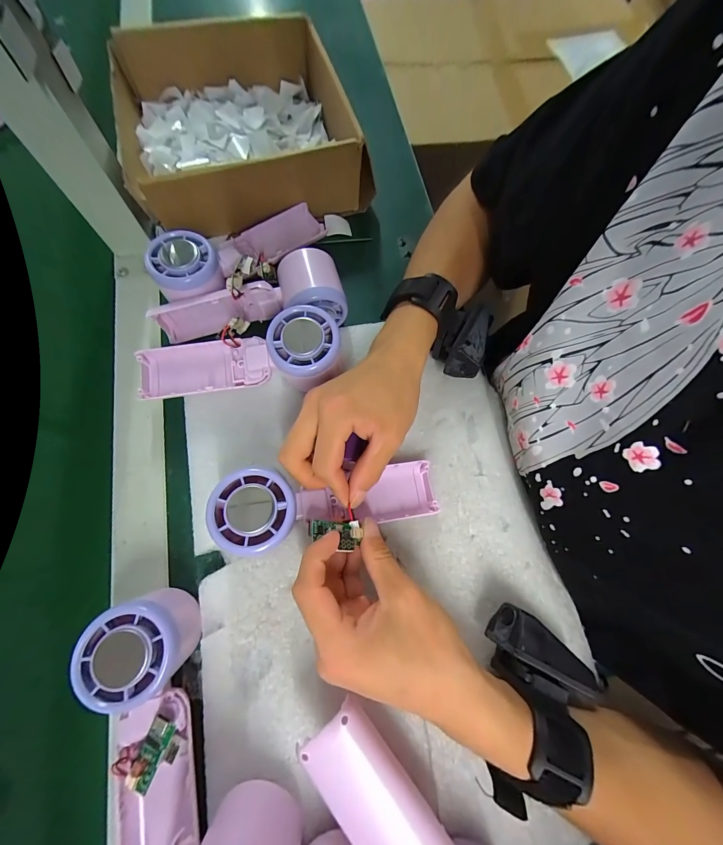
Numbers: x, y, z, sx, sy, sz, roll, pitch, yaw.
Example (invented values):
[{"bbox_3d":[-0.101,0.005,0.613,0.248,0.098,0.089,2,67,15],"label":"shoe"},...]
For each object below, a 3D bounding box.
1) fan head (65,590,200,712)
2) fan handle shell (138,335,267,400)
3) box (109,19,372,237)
[{"bbox_3d":[-0.141,0.141,0.214,0.052,0.051,0.055,0,72,-1],"label":"fan head"},{"bbox_3d":[-0.129,-0.043,0.281,0.105,0.031,0.041,-8,73,-4],"label":"fan handle shell"},{"bbox_3d":[-0.130,-0.309,0.346,0.216,0.075,0.236,-21,74,-7],"label":"box"}]

